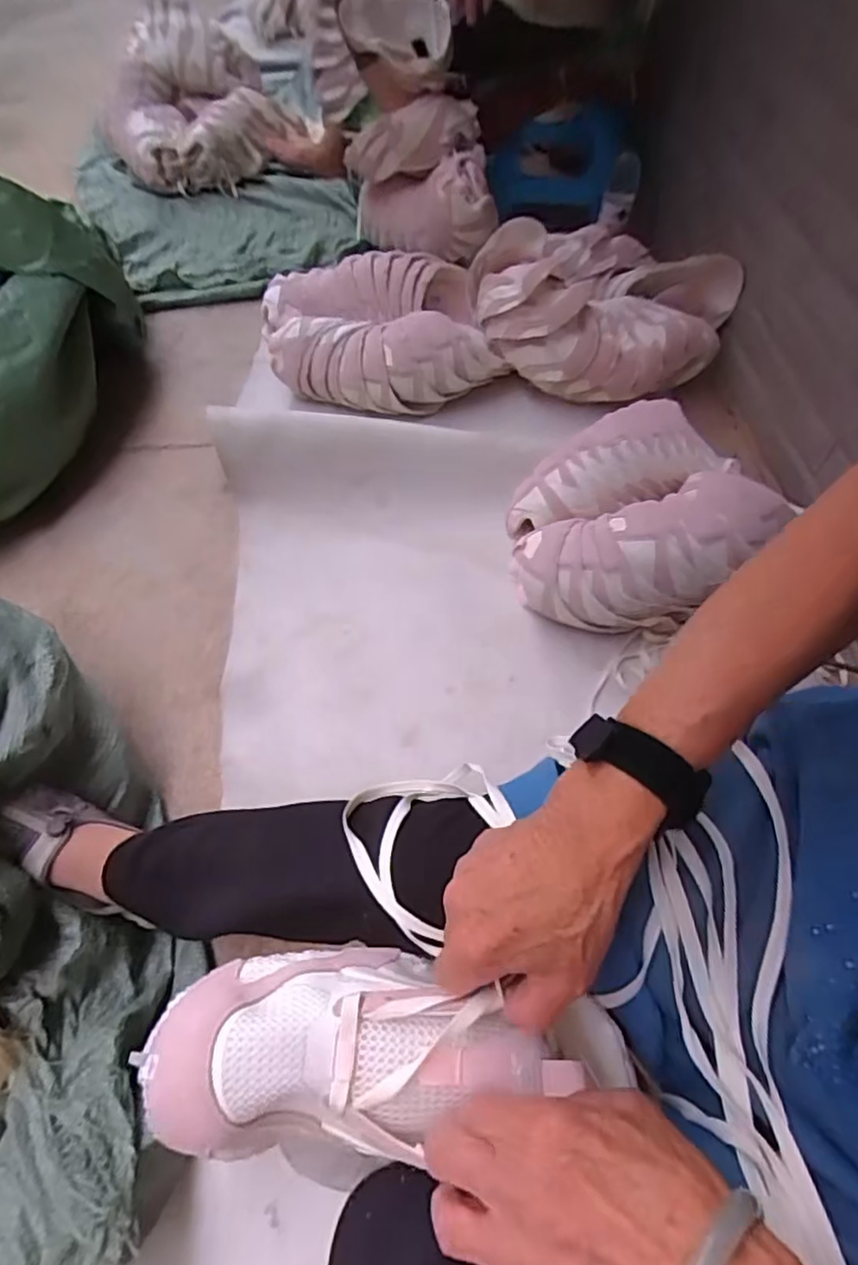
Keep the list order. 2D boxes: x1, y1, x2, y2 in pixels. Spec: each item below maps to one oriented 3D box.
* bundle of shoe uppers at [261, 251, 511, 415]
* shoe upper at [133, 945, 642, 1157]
[{"bbox_3d":[-0.091,-0.518,1.112,0.370,0.127,0.306,-13,58,-11],"label":"bundle of shoe uppers"},{"bbox_3d":[-0.017,0.212,0.333,0.236,0.066,0.088,3,56,-6],"label":"shoe upper"}]

